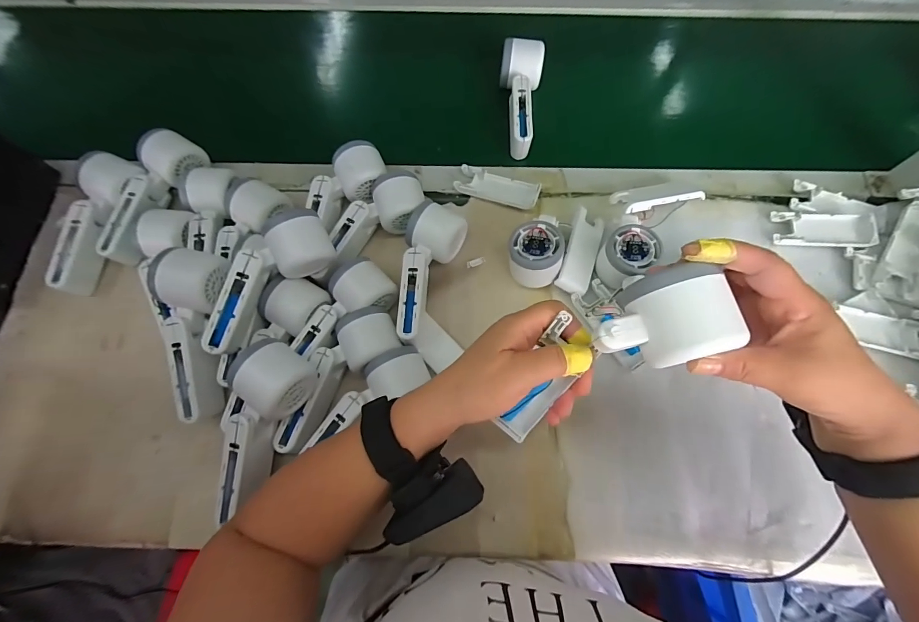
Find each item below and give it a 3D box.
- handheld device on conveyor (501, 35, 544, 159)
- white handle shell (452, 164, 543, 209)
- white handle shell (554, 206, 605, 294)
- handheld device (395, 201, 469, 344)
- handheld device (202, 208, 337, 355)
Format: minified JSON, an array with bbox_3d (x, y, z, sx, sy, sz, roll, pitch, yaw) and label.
[{"bbox_3d":[0.080,-0.288,0.528,0.055,0.044,0.157,6,70,2],"label":"handheld device on conveyor"},{"bbox_3d":[0.049,-0.158,0.507,0.105,0.016,0.041,20,72,7],"label":"white handle shell"},{"bbox_3d":[0.145,-0.069,0.464,0.037,0.028,0.101,20,72,7],"label":"white handle shell"},{"bbox_3d":[-0.046,-0.044,0.448,0.063,0.054,0.161,21,73,10],"label":"handheld device"},{"bbox_3d":[-0.198,-0.034,0.400,0.058,0.052,0.165,37,74,12],"label":"handheld device"}]

